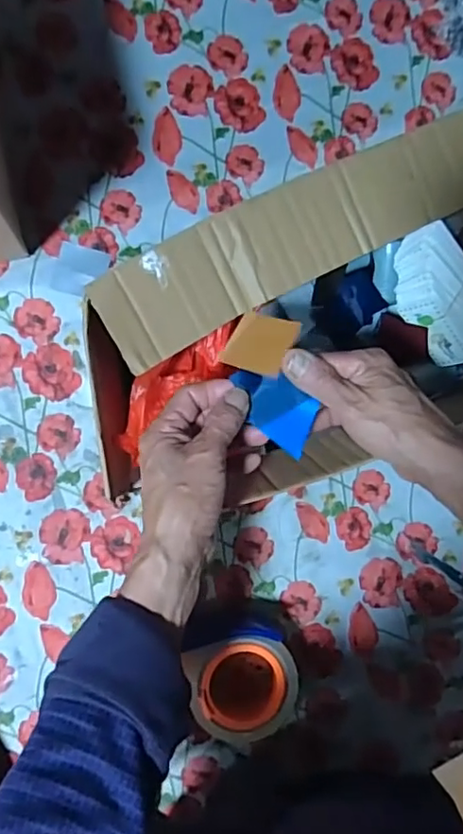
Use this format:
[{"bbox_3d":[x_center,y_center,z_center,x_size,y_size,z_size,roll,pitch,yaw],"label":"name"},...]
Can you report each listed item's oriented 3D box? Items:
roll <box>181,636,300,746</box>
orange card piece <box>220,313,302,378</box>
[{"bbox_3d":[0.012,0.245,0.529,0.094,0.054,0.102,0,87,-9],"label":"roll"},{"bbox_3d":[0.021,-0.053,0.423,0.044,0.005,0.047,21,73,17],"label":"orange card piece"}]

